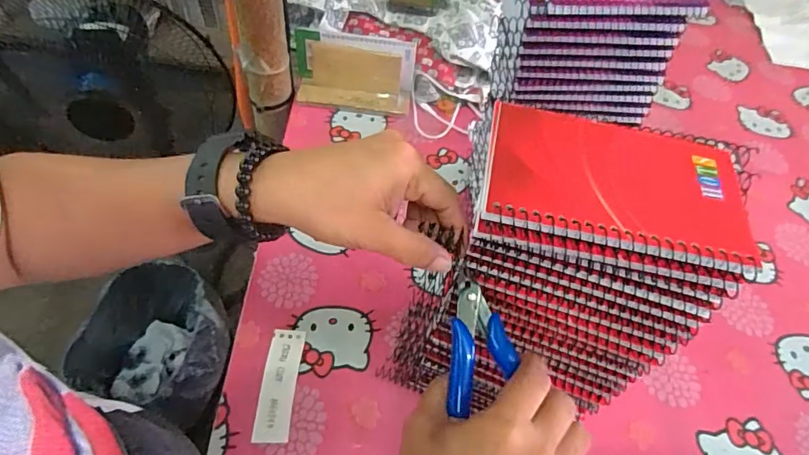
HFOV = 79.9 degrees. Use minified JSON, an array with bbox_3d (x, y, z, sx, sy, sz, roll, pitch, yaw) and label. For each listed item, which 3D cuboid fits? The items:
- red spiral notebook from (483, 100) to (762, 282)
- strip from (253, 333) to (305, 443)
[{"bbox_3d":[0.110,-0.025,0.256,0.131,0.014,0.084,13,53,4],"label":"red spiral notebook"},{"bbox_3d":[-0.119,0.148,0.460,0.032,0.004,0.107,4,53,-3],"label":"strip"}]

